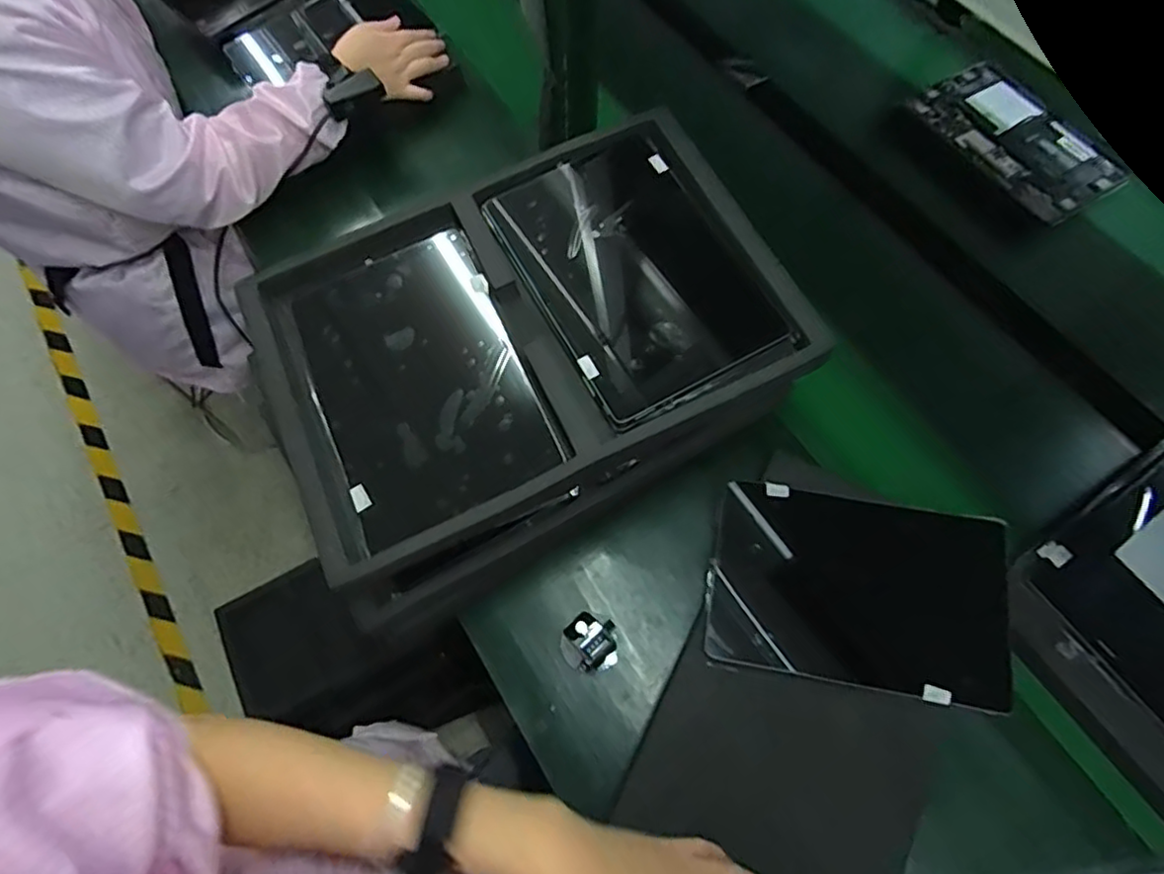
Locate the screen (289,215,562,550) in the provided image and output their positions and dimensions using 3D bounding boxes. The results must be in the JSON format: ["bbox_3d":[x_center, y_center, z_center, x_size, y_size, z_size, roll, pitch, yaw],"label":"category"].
[{"bbox_3d":[-0.138,-0.050,0.528,0.166,0.007,0.254,-25,70,-4],"label":"screen"}]

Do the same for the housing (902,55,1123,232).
[{"bbox_3d":[0.604,-0.415,0.868,0.185,0.017,0.263,-27,70,-15],"label":"housing"}]

